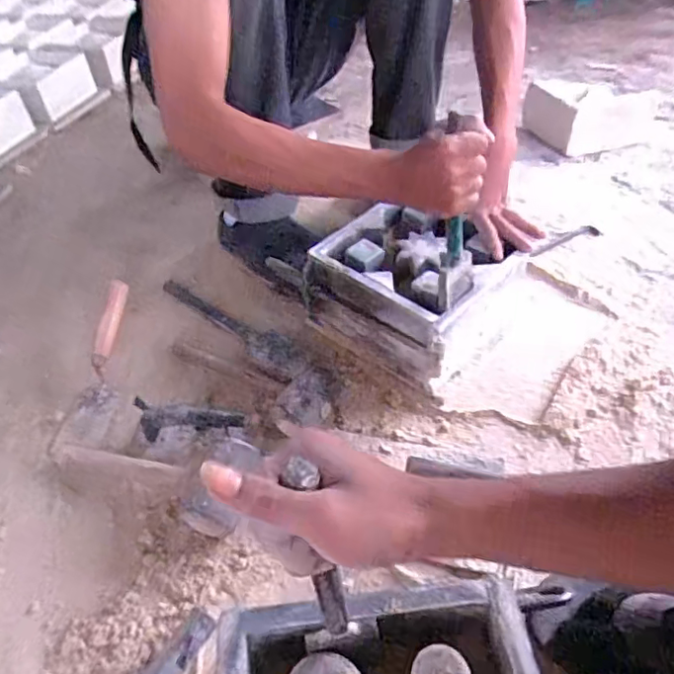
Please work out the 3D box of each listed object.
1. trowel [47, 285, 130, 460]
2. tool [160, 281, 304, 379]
[{"bbox_3d":[-0.351,0.039,0.824,0.089,0.110,0.234,-3,46,3],"label":"trowel"},{"bbox_3d":[-0.168,-0.015,0.890,0.290,0.035,0.054,25,53,27],"label":"tool"}]

